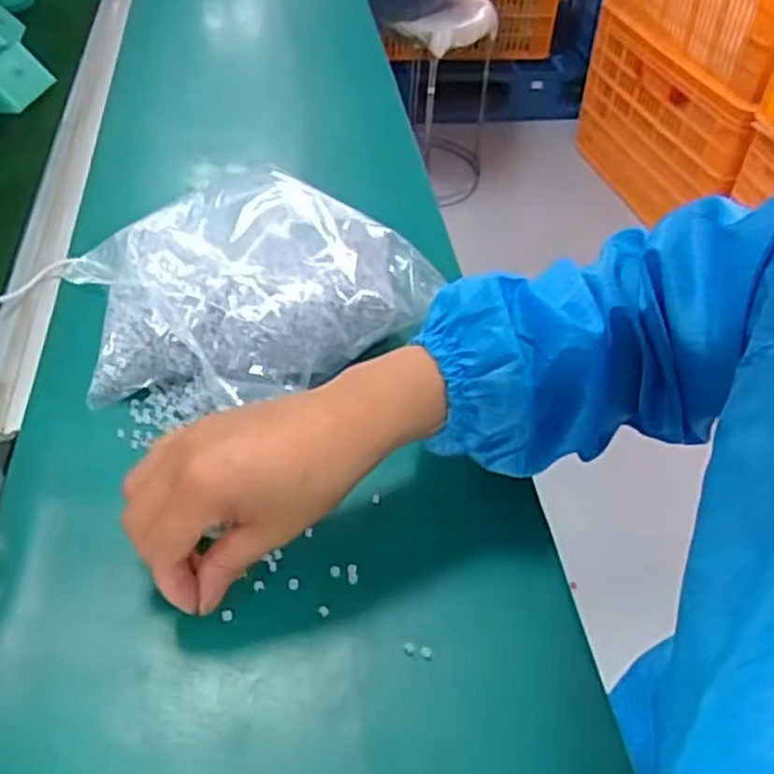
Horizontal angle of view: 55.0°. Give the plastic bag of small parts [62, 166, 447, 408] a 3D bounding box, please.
[{"bbox_3d":[-0.092,-0.073,0.509,0.237,0.065,0.184,-22,50,-22],"label":"plastic bag of small parts"}]

